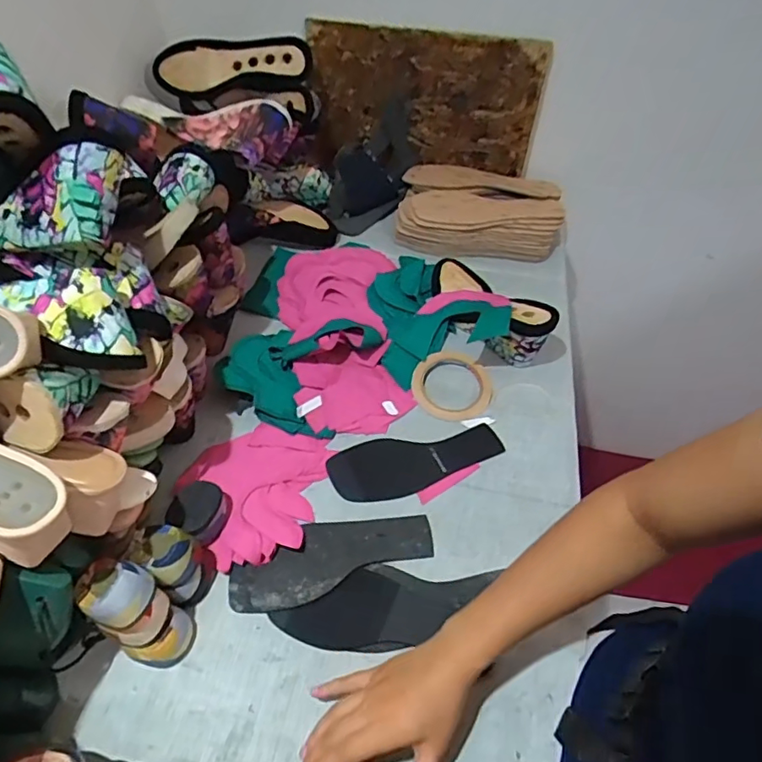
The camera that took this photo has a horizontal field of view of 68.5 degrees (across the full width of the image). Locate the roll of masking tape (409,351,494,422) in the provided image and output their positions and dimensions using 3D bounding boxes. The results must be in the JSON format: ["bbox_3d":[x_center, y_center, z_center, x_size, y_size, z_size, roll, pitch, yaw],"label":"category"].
[{"bbox_3d":[0.094,0.003,0.716,0.099,0.013,0.104,2,50,-2],"label":"roll of masking tape"}]

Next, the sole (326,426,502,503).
[{"bbox_3d":[0.043,0.095,0.648,0.201,0.007,0.074,-8,49,-7],"label":"sole"}]

